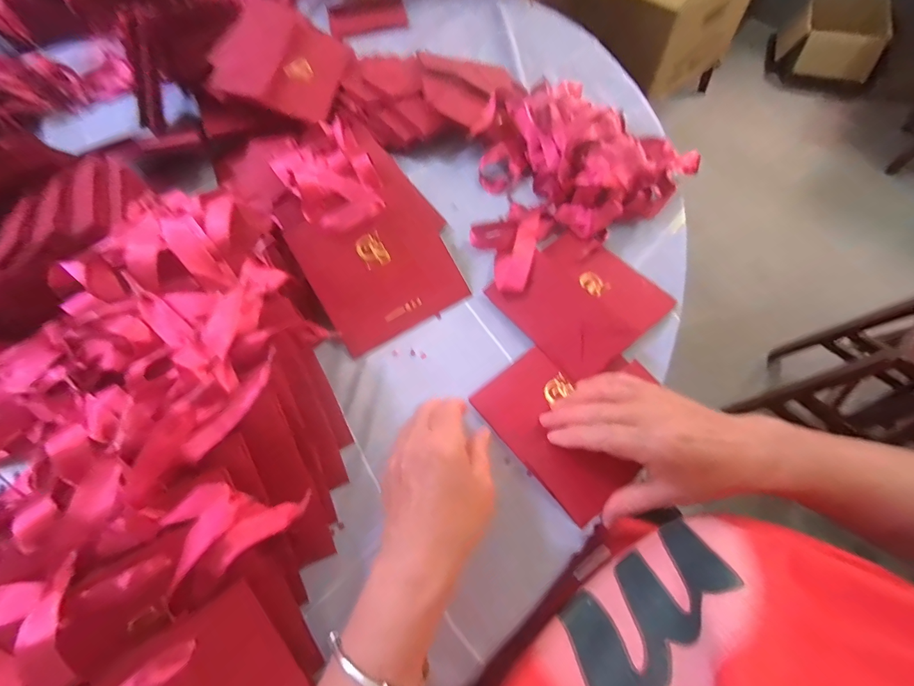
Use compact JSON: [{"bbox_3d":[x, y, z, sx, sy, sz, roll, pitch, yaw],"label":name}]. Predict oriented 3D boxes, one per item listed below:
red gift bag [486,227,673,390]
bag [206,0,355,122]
[{"bbox_3d":[0.125,-0.045,0.391,0.134,0.026,0.127,-35,74,-17],"label":"red gift bag"},{"bbox_3d":[-0.228,-0.375,0.515,0.150,0.016,0.155,20,77,-11],"label":"bag"}]

